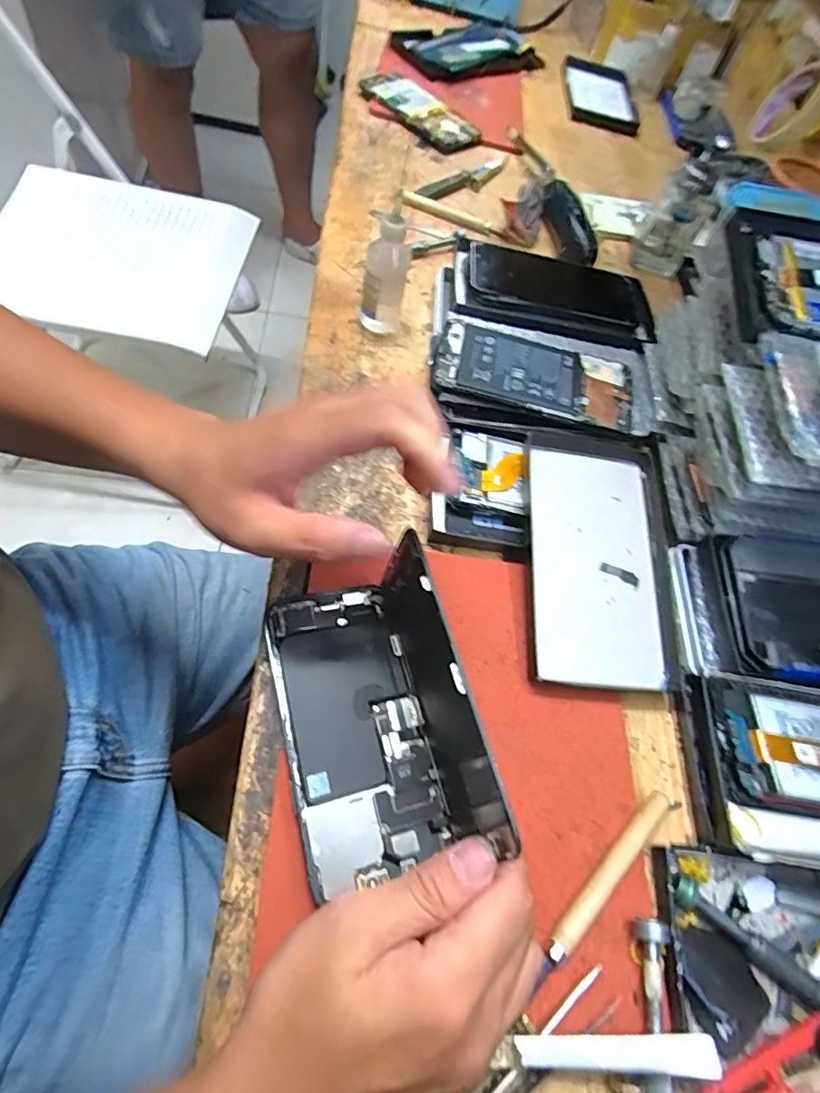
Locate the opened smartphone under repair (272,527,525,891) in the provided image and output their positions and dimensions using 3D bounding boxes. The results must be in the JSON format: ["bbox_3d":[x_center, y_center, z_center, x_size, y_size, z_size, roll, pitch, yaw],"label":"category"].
[{"bbox_3d":[-0.015,0.076,0.272,0.103,0.074,0.144,-13,64,-10],"label":"opened smartphone under repair"}]

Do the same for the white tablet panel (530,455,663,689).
[{"bbox_3d":[0.125,0.012,0.369,0.090,0.013,0.167,8,66,-9],"label":"white tablet panel"}]

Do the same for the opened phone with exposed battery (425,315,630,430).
[{"bbox_3d":[0.102,-0.145,0.440,0.161,0.012,0.083,13,69,-2],"label":"opened phone with exposed battery"}]

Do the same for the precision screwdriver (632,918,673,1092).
[{"bbox_3d":[0.113,0.238,0.243,0.013,0.012,0.115,11,59,-5],"label":"precision screwdriver"}]

